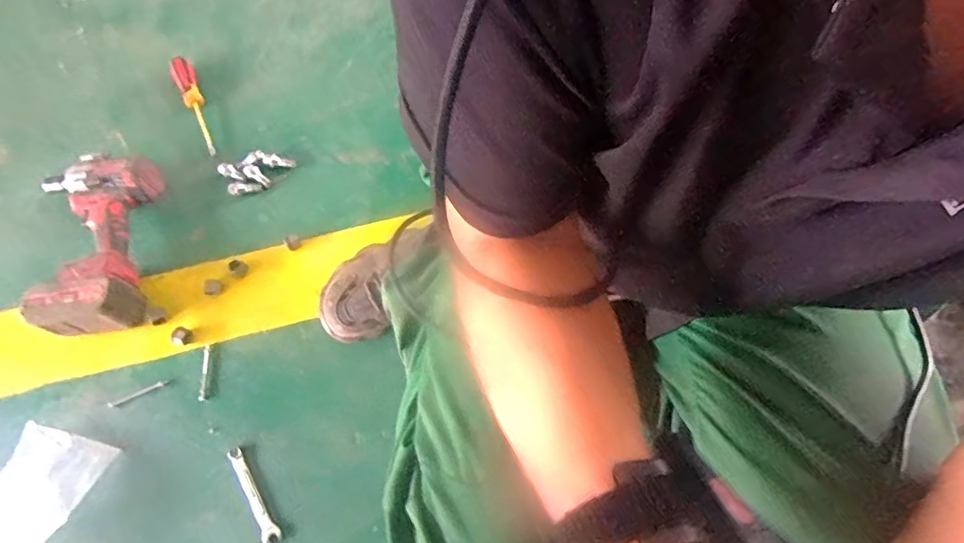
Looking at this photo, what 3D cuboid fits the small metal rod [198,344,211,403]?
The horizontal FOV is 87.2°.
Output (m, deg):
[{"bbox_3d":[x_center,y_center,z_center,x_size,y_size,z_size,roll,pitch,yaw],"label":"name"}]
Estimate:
[{"bbox_3d":[-0.365,0.132,0.668,0.011,0.007,0.077,-8,66,-1],"label":"small metal rod"}]

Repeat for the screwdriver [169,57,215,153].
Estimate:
[{"bbox_3d":[-0.477,-0.278,0.832,0.033,0.031,0.193,-23,67,-7],"label":"screwdriver"}]

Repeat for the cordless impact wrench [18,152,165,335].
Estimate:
[{"bbox_3d":[-0.549,-0.040,0.712,0.153,0.068,0.263,-10,66,-2],"label":"cordless impact wrench"}]

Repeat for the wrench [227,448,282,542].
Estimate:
[{"bbox_3d":[-0.272,0.266,0.603,0.019,0.005,0.122,-31,69,-11],"label":"wrench"}]

